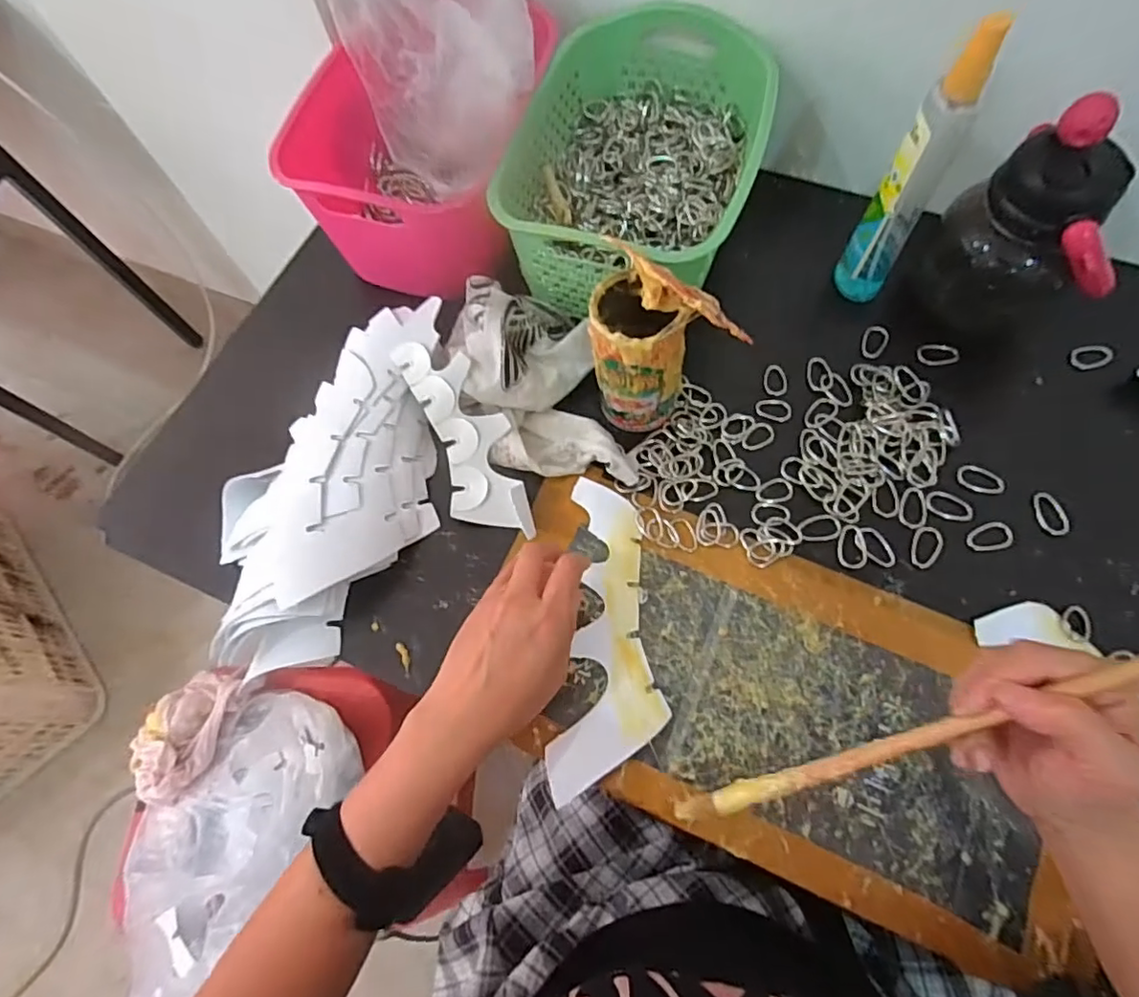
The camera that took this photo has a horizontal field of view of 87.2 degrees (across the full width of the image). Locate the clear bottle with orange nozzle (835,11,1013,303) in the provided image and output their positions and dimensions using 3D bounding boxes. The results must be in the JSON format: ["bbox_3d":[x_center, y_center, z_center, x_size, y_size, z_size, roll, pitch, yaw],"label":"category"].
[{"bbox_3d":[0.262,-0.239,0.461,0.045,0.208,0.035,30,72,13],"label":"clear bottle with orange nozzle"}]

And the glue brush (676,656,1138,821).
[{"bbox_3d":[0.177,0.124,0.307,0.271,0.015,0.012,-30,70,21],"label":"glue brush"}]

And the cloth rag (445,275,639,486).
[{"bbox_3d":[-0.033,-0.094,0.491,0.120,0.057,0.196,-17,68,-5],"label":"cloth rag"}]

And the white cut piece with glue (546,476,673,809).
[{"bbox_3d":[0.031,0.095,0.440,0.074,0.015,0.224,2,67,3],"label":"white cut piece with glue"}]

